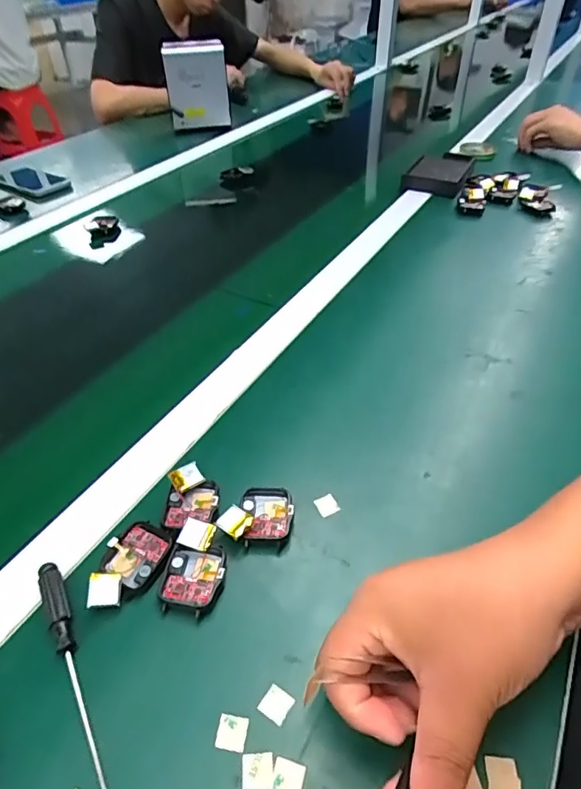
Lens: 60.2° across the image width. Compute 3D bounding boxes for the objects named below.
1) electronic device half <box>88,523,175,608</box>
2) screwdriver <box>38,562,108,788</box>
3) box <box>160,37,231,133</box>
[{"bbox_3d":[-0.103,0.112,0.329,0.040,0.015,0.061,8,43,10],"label":"electronic device half"},{"bbox_3d":[-0.126,0.153,0.289,0.012,0.014,0.130,-23,46,-22],"label":"screwdriver"},{"bbox_3d":[-0.191,-0.636,1.048,0.130,0.156,0.059,-15,44,-14],"label":"box"}]

